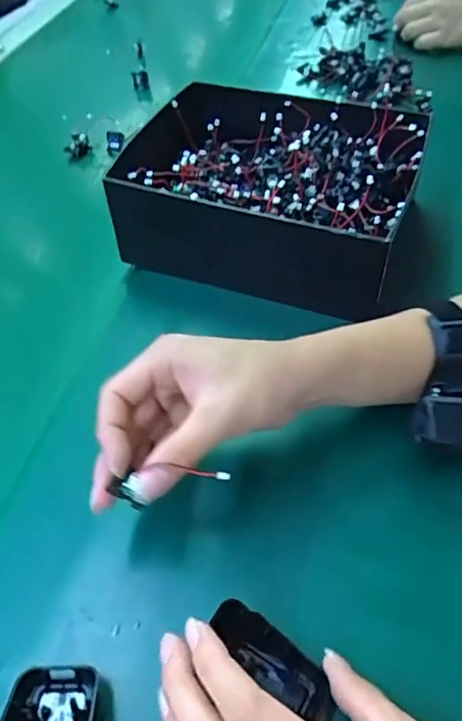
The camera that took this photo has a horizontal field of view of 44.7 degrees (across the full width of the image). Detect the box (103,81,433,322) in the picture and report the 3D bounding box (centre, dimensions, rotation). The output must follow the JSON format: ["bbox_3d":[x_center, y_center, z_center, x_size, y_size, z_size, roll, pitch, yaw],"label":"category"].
[{"bbox_3d":[0.037,-0.152,0.497,0.230,0.082,0.190,14,52,17],"label":"box"}]

